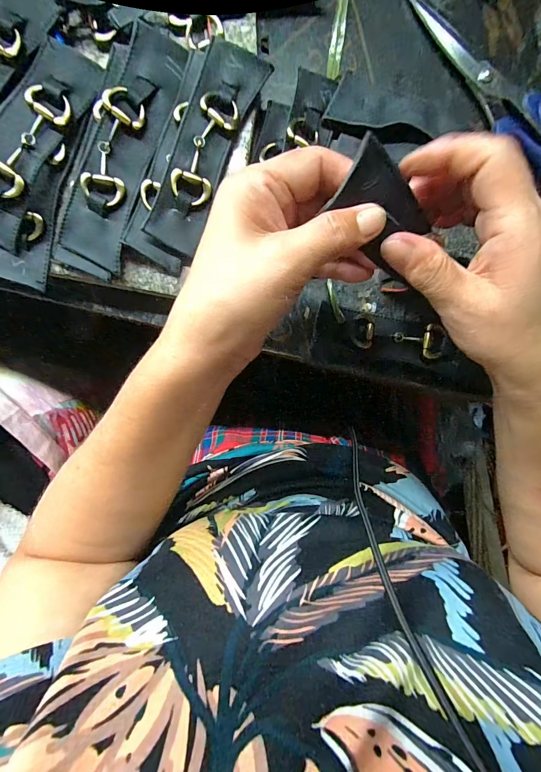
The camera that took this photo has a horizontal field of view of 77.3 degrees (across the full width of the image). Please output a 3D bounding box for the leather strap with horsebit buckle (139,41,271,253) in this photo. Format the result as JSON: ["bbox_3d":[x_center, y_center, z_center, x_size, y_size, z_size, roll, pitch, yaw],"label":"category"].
[{"bbox_3d":[-0.043,-0.156,0.221,0.037,0.008,0.133,21,93,-2],"label":"leather strap with horsebit buckle"}]

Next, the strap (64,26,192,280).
[{"bbox_3d":[-0.096,-0.153,0.218,0.038,0.008,0.147,20,93,-2],"label":"strap"}]

